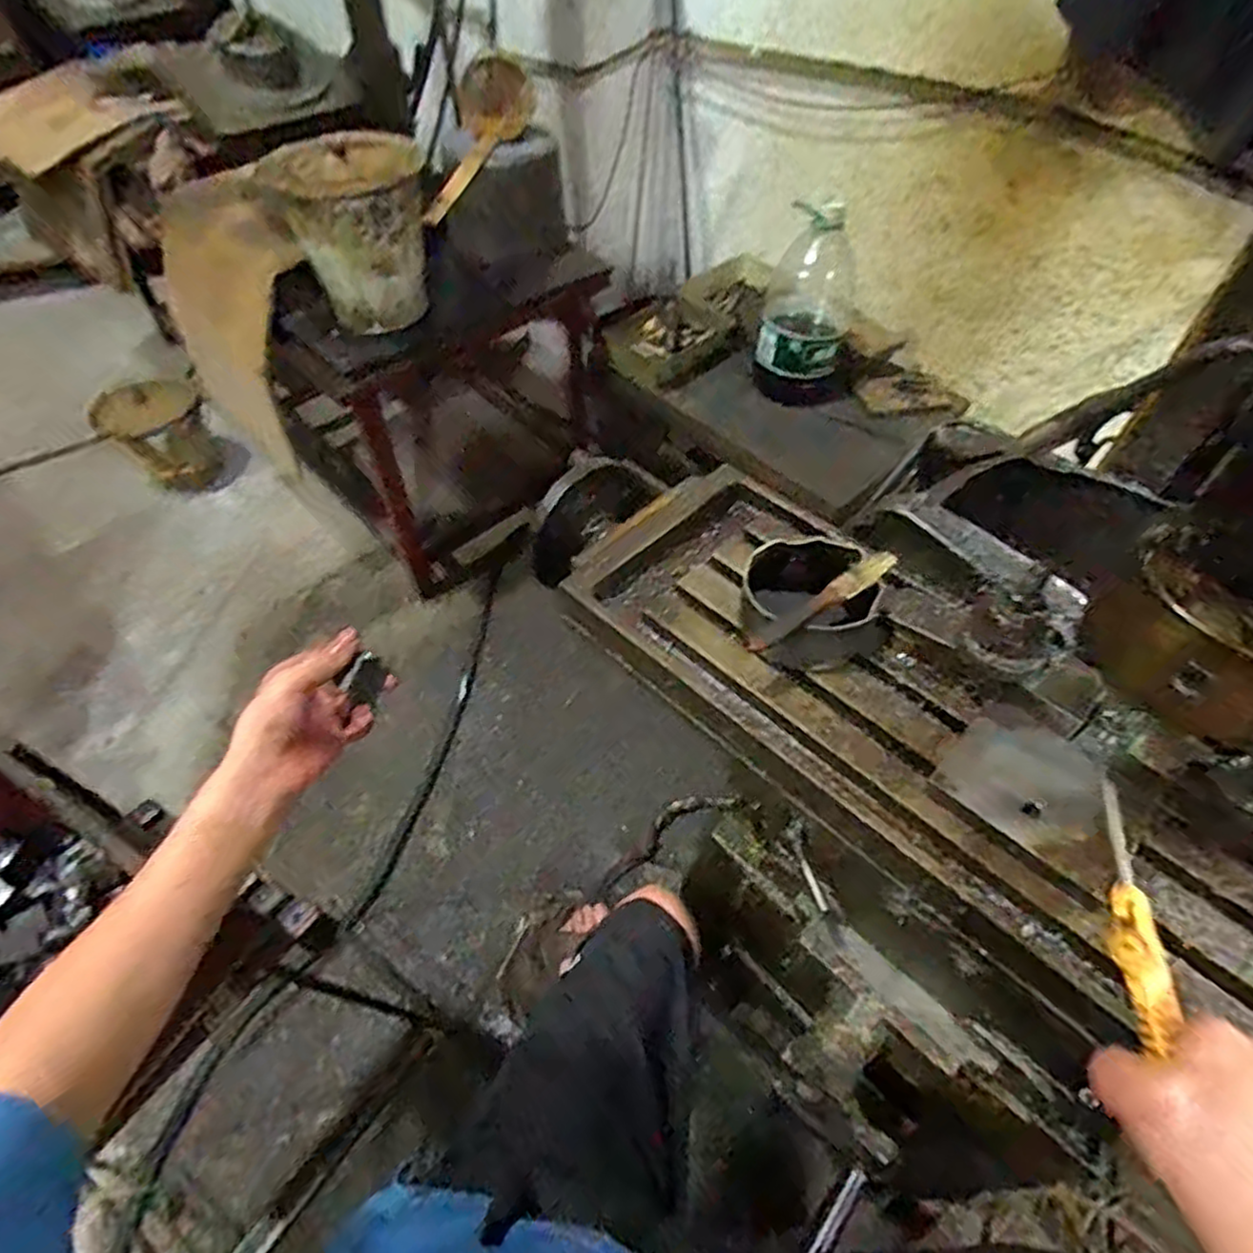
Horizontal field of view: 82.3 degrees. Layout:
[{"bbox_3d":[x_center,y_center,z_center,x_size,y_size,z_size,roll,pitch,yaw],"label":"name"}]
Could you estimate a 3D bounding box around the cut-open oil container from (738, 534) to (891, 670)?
[{"bbox_3d":[0.155,-0.022,0.605,0.106,0.061,0.098,0,53,0],"label":"cut-open oil container"}]

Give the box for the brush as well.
[{"bbox_3d":[0.155,-0.019,0.570,0.152,0.019,0.020,-29,58,-21],"label":"brush"}]

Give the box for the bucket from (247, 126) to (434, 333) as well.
[{"bbox_3d":[-0.460,-0.685,1.242,0.243,0.263,0.292,-21,56,-16],"label":"bucket"}]

